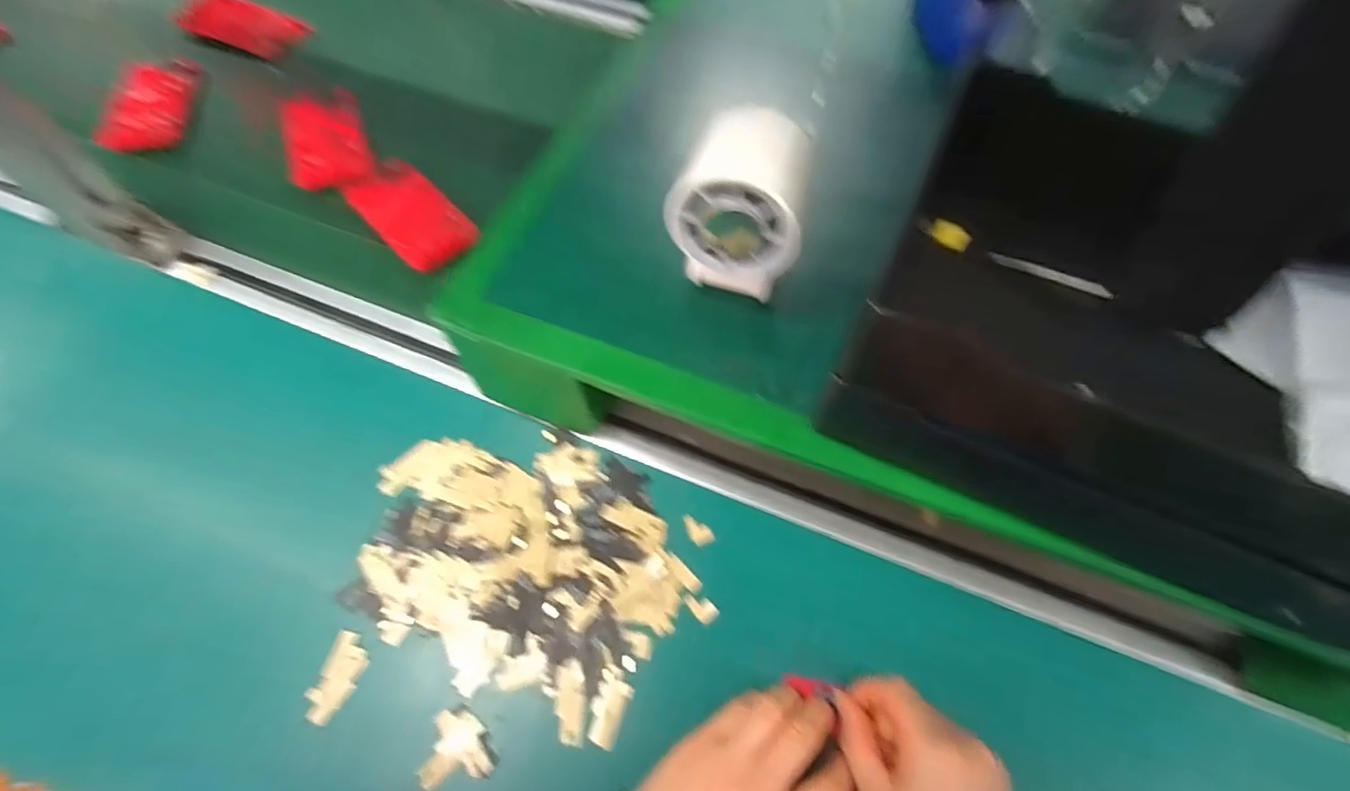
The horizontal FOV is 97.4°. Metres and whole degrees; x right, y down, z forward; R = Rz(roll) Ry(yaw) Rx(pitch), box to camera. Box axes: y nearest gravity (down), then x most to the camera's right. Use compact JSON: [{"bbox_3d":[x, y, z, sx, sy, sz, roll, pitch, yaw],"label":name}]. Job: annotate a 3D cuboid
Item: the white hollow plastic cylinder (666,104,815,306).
[{"bbox_3d":[0.033,-0.093,0.307,0.063,0.086,0.058,15,64,5],"label":"white hollow plastic cylinder"}]

